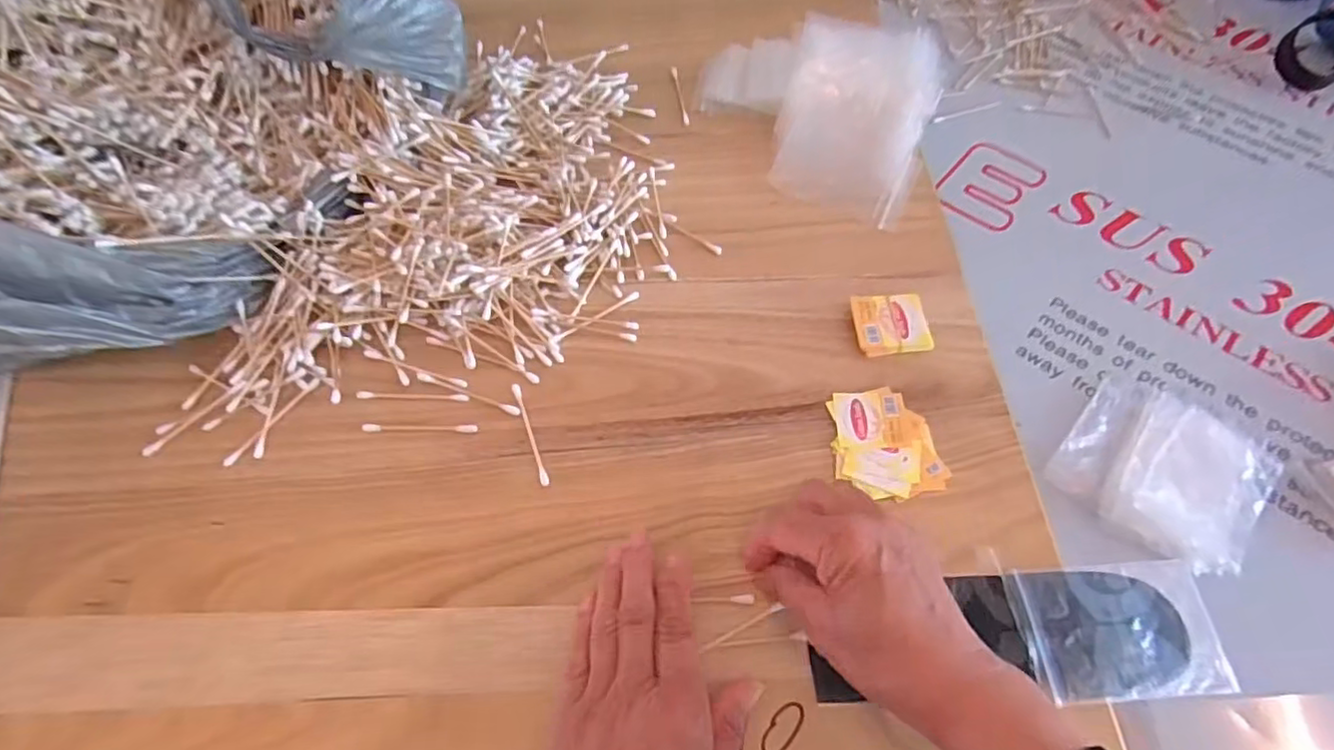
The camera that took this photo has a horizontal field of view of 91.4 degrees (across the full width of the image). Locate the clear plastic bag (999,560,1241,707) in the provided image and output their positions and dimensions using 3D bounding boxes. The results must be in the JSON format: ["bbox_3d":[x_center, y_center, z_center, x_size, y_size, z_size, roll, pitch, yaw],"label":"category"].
[{"bbox_3d":[0.237,0.132,0.341,0.099,0.010,0.066,-5,60,0],"label":"clear plastic bag"}]

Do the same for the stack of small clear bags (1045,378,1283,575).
[{"bbox_3d":[0.332,0.057,0.431,0.112,0.012,0.122,37,68,20],"label":"stack of small clear bags"}]

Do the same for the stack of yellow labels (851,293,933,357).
[{"bbox_3d":[0.149,-0.034,0.432,0.050,0.009,0.042,-6,60,-1],"label":"stack of yellow labels"}]

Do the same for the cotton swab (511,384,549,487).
[{"bbox_3d":[-0.084,0.036,0.400,0.005,0.004,0.072,-20,62,-9],"label":"cotton swab"}]

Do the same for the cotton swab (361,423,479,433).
[{"bbox_3d":[-0.152,0.033,0.401,0.071,0.004,0.005,0,60,2],"label":"cotton swab"}]

